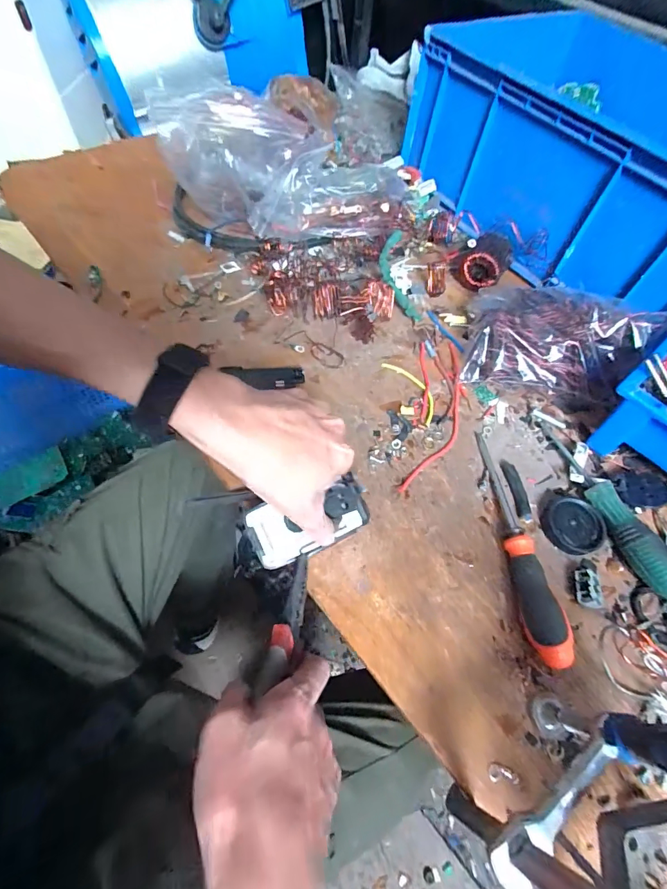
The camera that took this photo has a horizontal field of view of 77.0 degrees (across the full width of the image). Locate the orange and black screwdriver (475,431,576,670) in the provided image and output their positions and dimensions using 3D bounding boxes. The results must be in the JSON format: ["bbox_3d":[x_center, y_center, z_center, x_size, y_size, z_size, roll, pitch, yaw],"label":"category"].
[{"bbox_3d":[0.159,0.078,0.373,0.030,0.031,0.212,-3,60,-4],"label":"orange and black screwdriver"}]

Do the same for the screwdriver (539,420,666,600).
[{"bbox_3d":[0.255,0.051,0.397,0.025,0.036,0.188,-13,62,-10],"label":"screwdriver"}]

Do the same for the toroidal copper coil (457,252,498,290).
[{"bbox_3d":[0.191,-0.228,0.547,0.049,0.046,0.018,31,63,14],"label":"toroidal copper coil"}]

